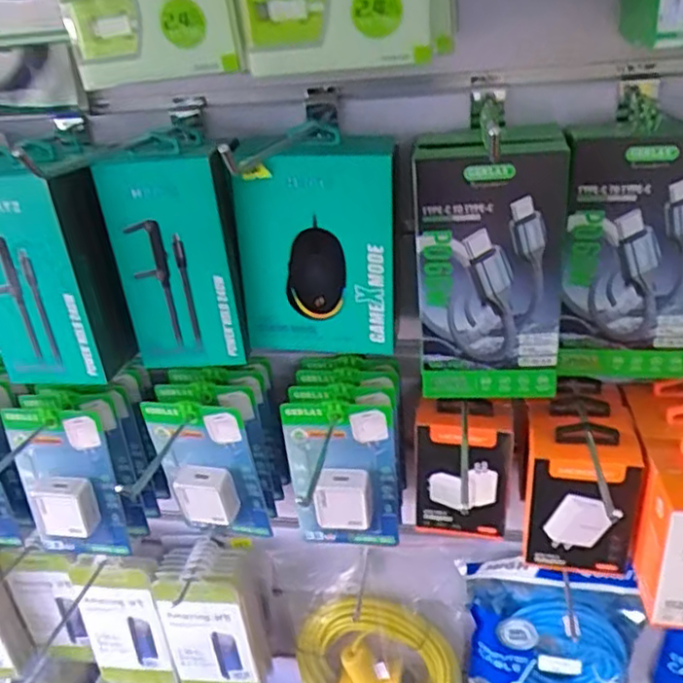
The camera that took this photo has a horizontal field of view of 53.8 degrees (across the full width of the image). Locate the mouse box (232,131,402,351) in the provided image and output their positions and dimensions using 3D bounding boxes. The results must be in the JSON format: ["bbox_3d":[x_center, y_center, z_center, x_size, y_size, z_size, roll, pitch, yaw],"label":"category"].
[{"bbox_3d":[-0.017,-0.076,0.511,0.117,0.169,0.047,1,29,13],"label":"mouse box"}]

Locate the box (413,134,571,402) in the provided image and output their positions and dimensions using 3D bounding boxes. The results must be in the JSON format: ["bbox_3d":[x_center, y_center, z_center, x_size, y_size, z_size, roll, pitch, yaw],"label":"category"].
[{"bbox_3d":[0.102,-0.044,0.454,0.096,0.180,0.034,0,29,12],"label":"box"}]

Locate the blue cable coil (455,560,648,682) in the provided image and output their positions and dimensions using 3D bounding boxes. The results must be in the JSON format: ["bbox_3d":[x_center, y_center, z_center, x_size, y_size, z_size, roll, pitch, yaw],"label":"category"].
[{"bbox_3d":[0.214,0.318,0.691,0.170,0.199,0.036,2,29,15],"label":"blue cable coil"}]

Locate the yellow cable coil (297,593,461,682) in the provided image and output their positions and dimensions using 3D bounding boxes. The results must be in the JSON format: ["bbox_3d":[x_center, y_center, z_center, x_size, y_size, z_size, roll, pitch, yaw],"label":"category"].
[{"bbox_3d":[0.039,0.363,0.737,0.174,0.200,0.043,-1,29,10],"label":"yellow cable coil"}]

